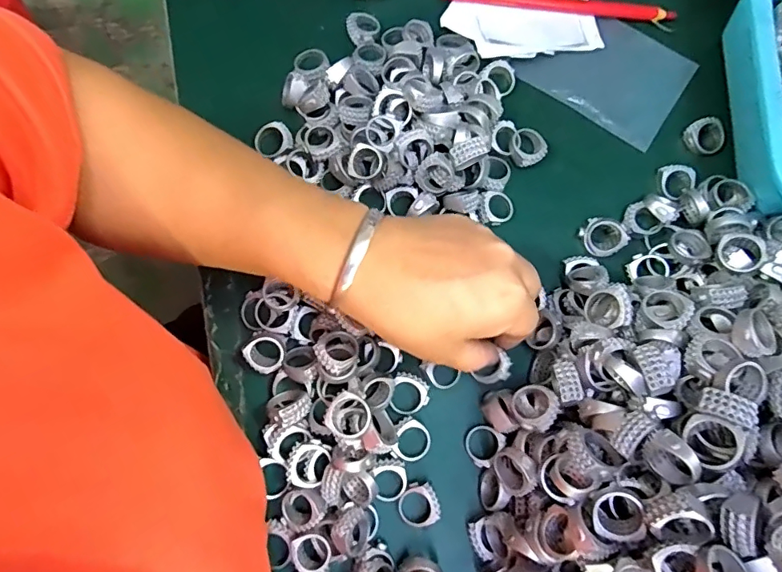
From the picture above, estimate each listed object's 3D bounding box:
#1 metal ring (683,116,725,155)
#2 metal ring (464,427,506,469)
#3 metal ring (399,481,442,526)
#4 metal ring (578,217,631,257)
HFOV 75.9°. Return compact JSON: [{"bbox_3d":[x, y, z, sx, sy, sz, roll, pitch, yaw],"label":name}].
[{"bbox_3d":[0.212,-0.101,0.336,0.027,0.006,0.024,-33,79,-7],"label":"metal ring"},{"bbox_3d":[0.054,0.094,0.298,0.020,0.011,0.023,39,81,8],"label":"metal ring"},{"bbox_3d":[0.016,0.126,0.290,0.023,0.013,0.023,0,78,0],"label":"metal ring"},{"bbox_3d":[0.135,-0.032,0.318,0.025,0.010,0.026,-2,87,39],"label":"metal ring"}]

